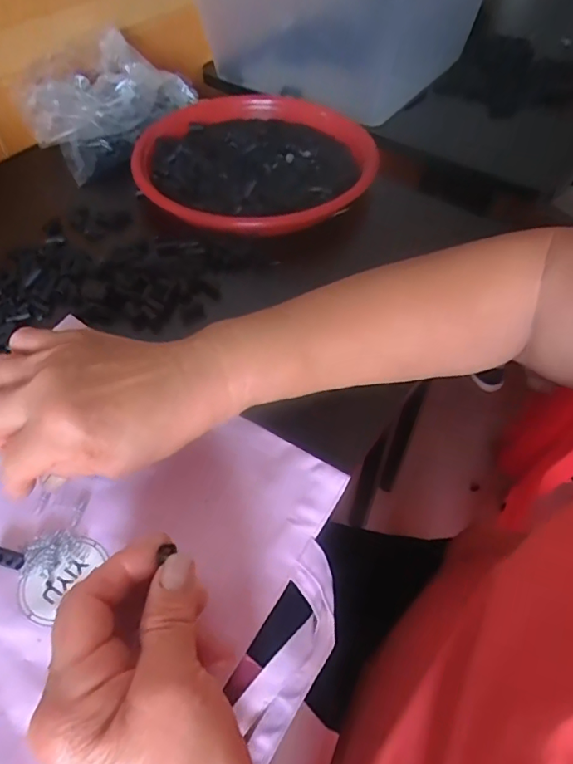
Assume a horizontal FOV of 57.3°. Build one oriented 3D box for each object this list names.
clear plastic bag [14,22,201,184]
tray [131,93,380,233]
[{"bbox_3d":[-0.194,-0.302,0.563,0.120,0.077,0.175,25,56,17],"label":"clear plastic bag"},{"bbox_3d":[-0.027,-0.235,0.535,0.228,0.035,0.237,0,52,0],"label":"tray"}]

